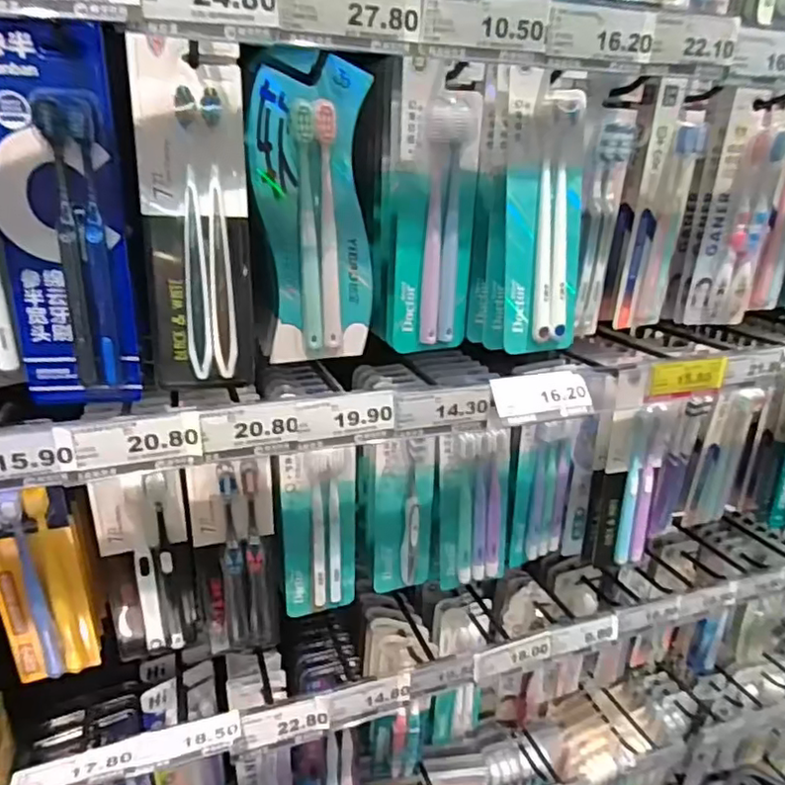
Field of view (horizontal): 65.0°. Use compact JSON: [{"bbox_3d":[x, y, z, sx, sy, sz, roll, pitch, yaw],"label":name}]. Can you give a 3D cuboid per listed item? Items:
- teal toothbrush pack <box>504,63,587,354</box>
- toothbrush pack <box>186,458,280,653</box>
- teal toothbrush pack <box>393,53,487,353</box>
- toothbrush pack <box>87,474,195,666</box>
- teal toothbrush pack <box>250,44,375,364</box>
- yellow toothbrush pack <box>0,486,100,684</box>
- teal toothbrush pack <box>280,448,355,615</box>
[{"bbox_3d":[0.124,-0.142,0.502,0.071,0.210,0.031,-4,23,-16],"label":"teal toothbrush pack"},{"bbox_3d":[-0.135,0.146,0.540,0.070,0.187,0.022,-6,24,-21],"label":"toothbrush pack"},{"bbox_3d":[0.038,-0.145,0.509,0.077,0.225,0.022,-5,24,-19],"label":"teal toothbrush pack"},{"bbox_3d":[-0.210,0.150,0.528,0.068,0.182,0.026,-4,23,-16],"label":"toothbrush pack"},{"bbox_3d":[-0.058,-0.132,0.474,0.090,0.221,0.023,-4,23,-15],"label":"teal toothbrush pack"},{"bbox_3d":[-0.285,0.156,0.499,0.061,0.183,0.023,-11,26,-31],"label":"yellow toothbrush pack"},{"bbox_3d":[-0.068,0.133,0.581,0.069,0.178,0.016,-3,23,-14],"label":"teal toothbrush pack"}]

